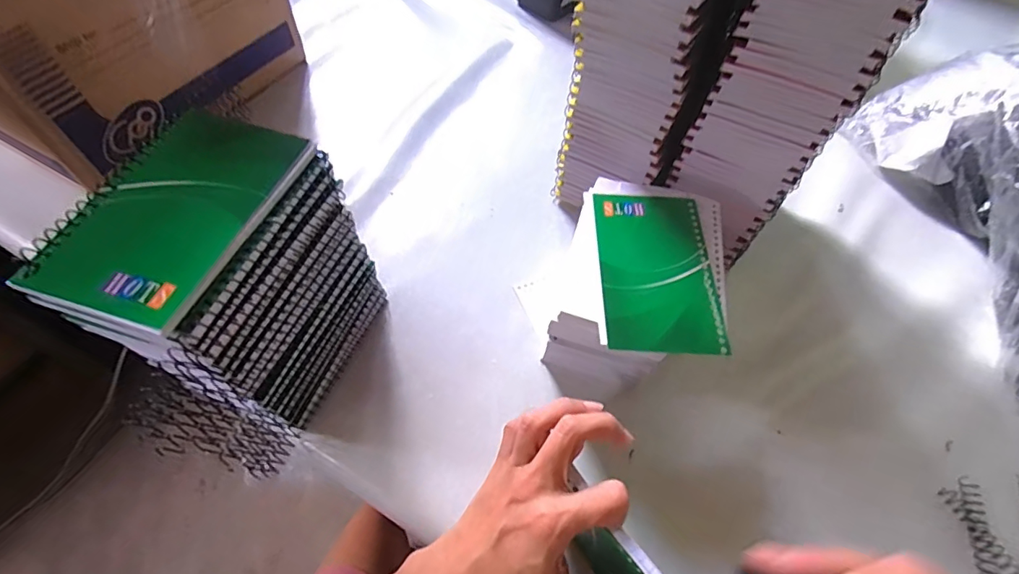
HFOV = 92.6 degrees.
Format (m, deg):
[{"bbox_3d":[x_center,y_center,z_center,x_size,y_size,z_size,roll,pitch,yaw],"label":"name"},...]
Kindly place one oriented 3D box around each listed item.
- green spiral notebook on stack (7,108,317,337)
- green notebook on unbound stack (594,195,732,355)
[{"bbox_3d":[-0.171,-0.041,0.253,0.083,0.017,0.128,17,59,9],"label":"green spiral notebook on stack"},{"bbox_3d":[0.102,-0.014,0.339,0.079,0.008,0.126,1,58,0],"label":"green notebook on unbound stack"}]

